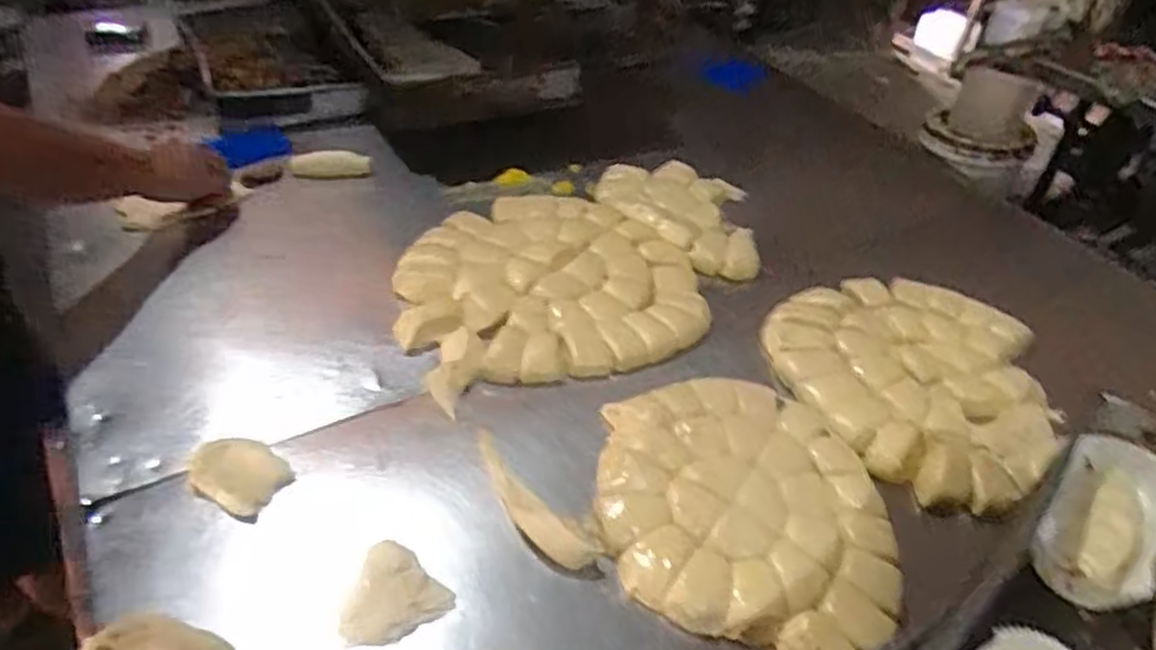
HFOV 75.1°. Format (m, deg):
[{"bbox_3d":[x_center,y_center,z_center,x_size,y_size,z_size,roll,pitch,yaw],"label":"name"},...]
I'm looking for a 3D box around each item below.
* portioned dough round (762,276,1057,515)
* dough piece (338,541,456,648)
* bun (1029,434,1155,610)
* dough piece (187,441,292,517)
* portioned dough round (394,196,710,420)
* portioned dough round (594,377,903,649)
[{"bbox_3d":[0.365,0.044,0.794,0.296,0.021,0.285,2,42,-2],"label":"portioned dough round"},{"bbox_3d":[-0.135,0.208,0.576,0.074,0.012,0.077,10,42,6],"label":"dough piece"},{"bbox_3d":[0.352,0.131,0.500,0.069,0.028,0.136,32,48,28],"label":"bun"},{"bbox_3d":[-0.287,0.123,0.633,0.084,0.011,0.060,22,45,19],"label":"dough piece"},{"bbox_3d":[-0.037,-0.053,0.859,0.341,0.027,0.303,-18,46,-23],"label":"portioned dough round"},{"bbox_3d":[0.140,0.151,0.646,0.251,0.027,0.256,2,42,-2],"label":"portioned dough round"}]

